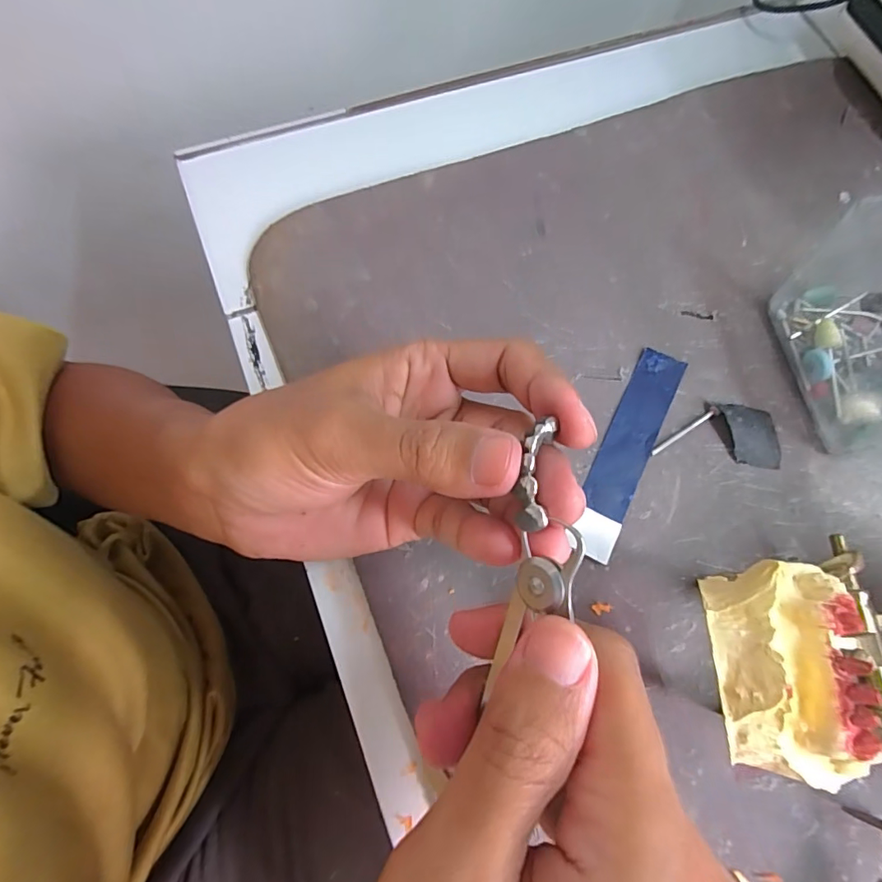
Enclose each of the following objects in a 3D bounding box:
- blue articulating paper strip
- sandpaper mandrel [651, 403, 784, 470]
[{"bbox_3d":[0.083,0.003,0.216,0.021,0.004,0.101,27,74,7],"label":"blue articulating paper strip"},{"bbox_3d":[0.126,-0.005,0.218,0.057,0.007,0.027,8,73,1],"label":"sandpaper mandrel"}]

